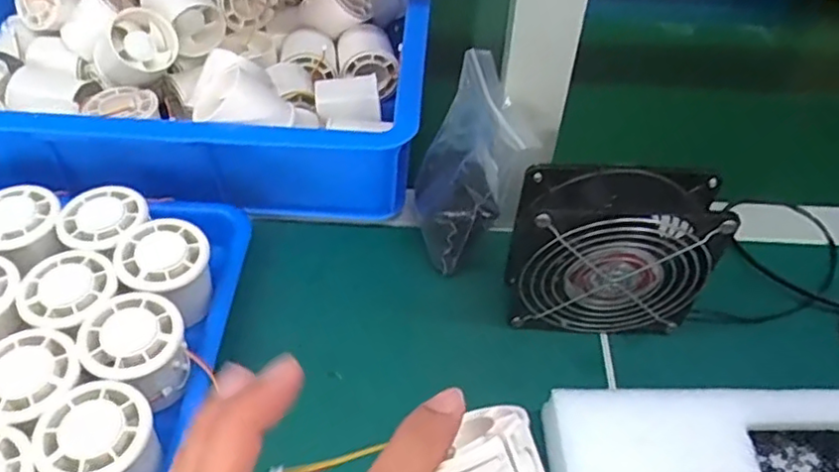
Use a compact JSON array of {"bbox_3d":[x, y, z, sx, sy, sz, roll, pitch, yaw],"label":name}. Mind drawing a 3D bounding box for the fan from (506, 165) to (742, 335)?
[{"bbox_3d":[0.120,0.011,0.417,0.117,0.112,0.048,3,49,0],"label":"fan"}]

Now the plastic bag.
[{"bbox_3d":[0.029,-0.050,0.462,0.060,0.114,0.098,-11,51,-11],"label":"plastic bag"}]

